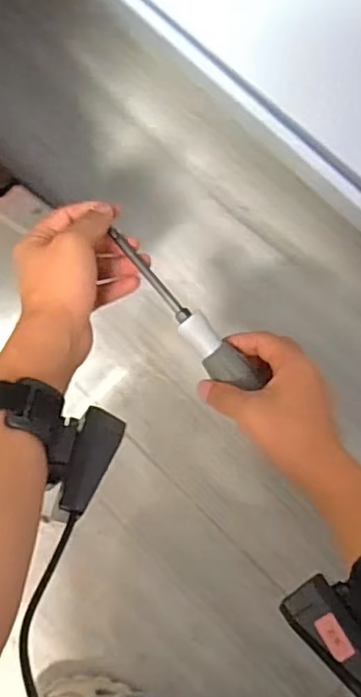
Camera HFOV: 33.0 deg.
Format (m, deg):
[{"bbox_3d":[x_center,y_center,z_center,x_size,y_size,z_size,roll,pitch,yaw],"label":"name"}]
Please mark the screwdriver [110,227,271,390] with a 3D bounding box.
[{"bbox_3d":[0.002,-0.026,0.462,0.031,0.026,0.152,-43,89,4],"label":"screwdriver"}]

